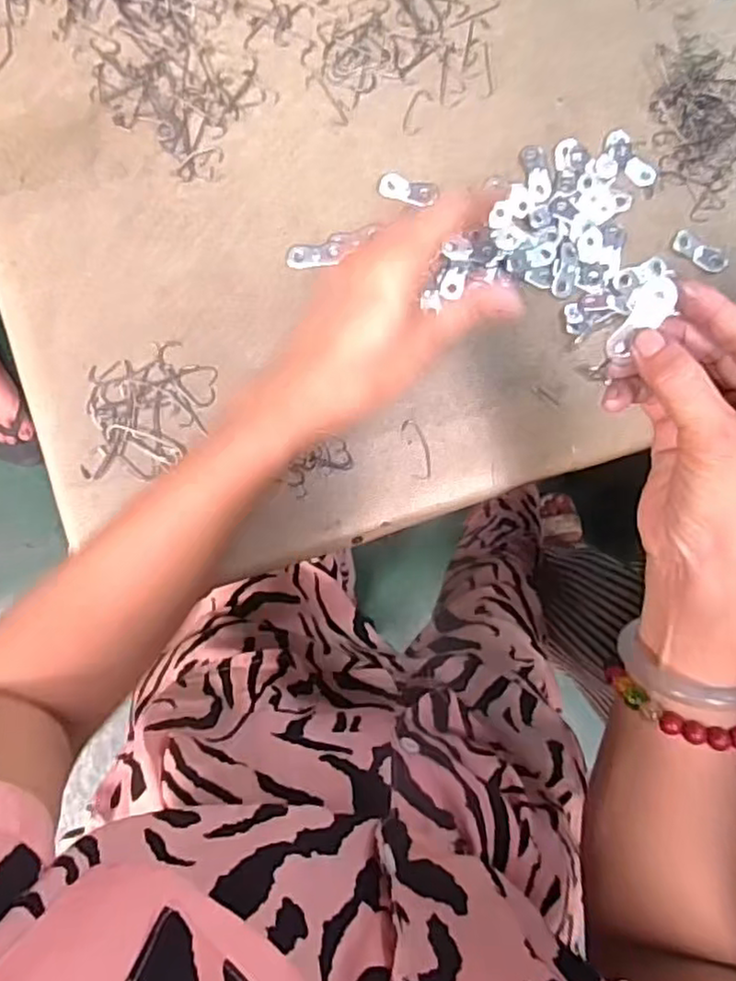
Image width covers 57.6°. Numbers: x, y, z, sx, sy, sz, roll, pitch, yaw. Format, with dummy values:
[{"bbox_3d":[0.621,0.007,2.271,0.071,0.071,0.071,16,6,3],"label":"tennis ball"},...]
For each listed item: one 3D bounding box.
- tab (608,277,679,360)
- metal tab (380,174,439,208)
[{"bbox_3d":[0.113,-0.071,0.277,0.014,0.006,0.035,35,114,0],"label":"tab"},{"bbox_3d":[0.027,-0.198,0.441,0.038,0.006,0.016,11,88,-1],"label":"metal tab"}]

